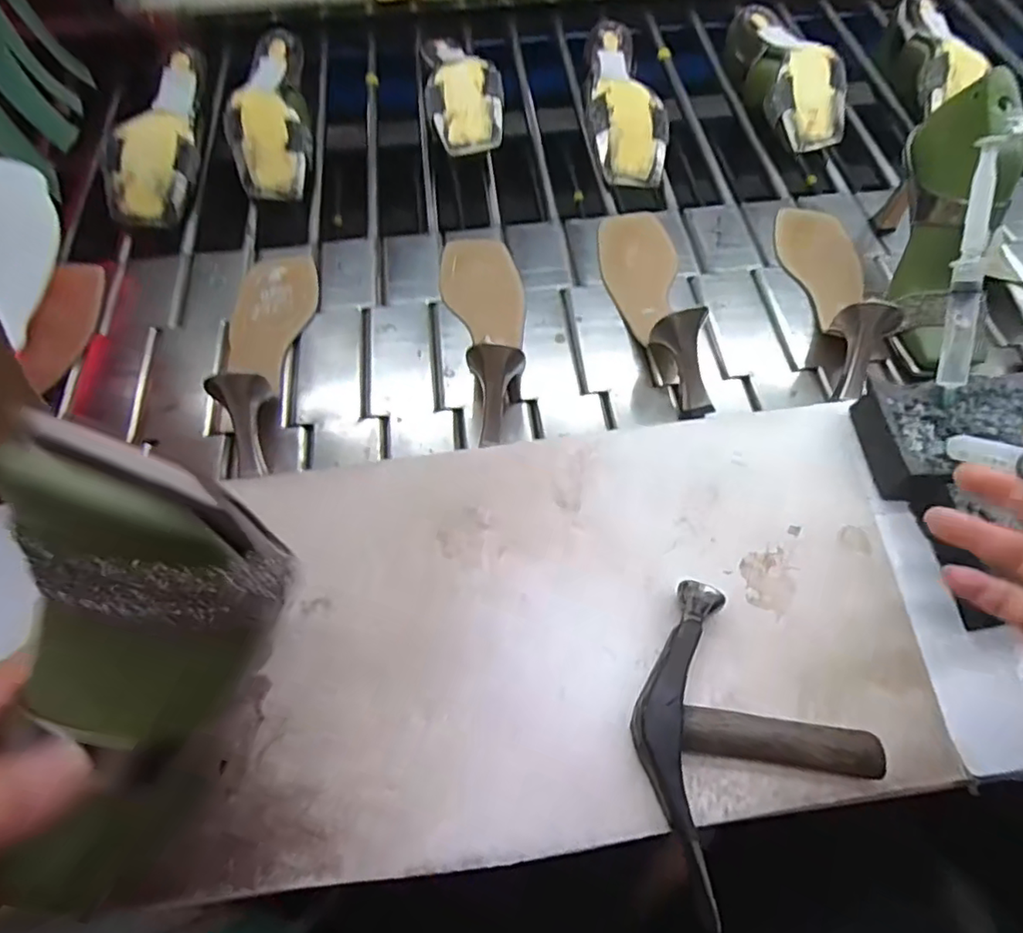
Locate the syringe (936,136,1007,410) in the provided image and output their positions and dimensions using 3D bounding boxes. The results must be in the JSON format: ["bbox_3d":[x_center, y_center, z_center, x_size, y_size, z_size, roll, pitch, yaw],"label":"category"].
[{"bbox_3d":[0.300,-0.124,0.390,0.017,0.013,0.165,2,101,2],"label":"syringe"}]

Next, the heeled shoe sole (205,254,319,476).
[{"bbox_3d":[-0.222,-0.114,0.537,0.075,0.067,0.252,-7,50,-2],"label":"heeled shoe sole"}]

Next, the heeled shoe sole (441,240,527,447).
[{"bbox_3d":[-0.024,-0.137,0.530,0.077,0.077,0.254,-6,62,-2],"label":"heeled shoe sole"}]

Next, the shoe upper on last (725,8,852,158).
[{"bbox_3d":[0.321,-0.461,0.703,0.083,0.071,0.229,-6,62,-4],"label":"shoe upper on last"}]

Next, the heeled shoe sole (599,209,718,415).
[{"bbox_3d":[0.126,-0.151,0.533,0.073,0.072,0.222,0,62,1],"label":"heeled shoe sole"}]

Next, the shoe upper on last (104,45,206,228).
[{"bbox_3d":[-0.368,-0.360,0.628,0.075,0.052,0.222,6,75,5],"label":"shoe upper on last"}]

